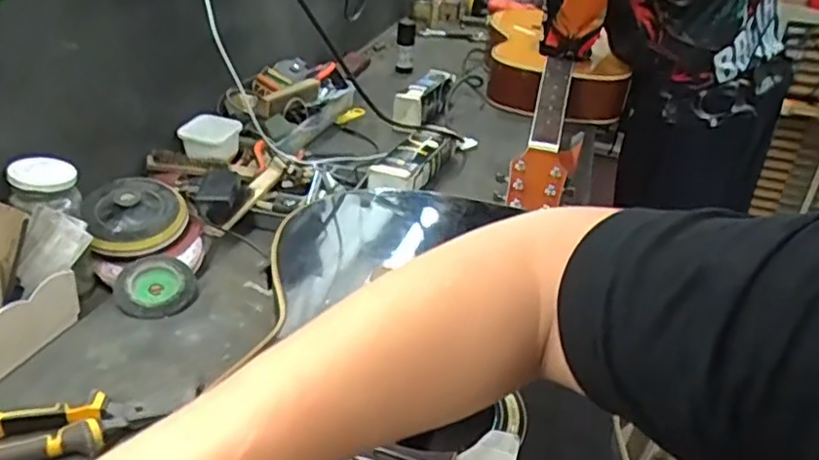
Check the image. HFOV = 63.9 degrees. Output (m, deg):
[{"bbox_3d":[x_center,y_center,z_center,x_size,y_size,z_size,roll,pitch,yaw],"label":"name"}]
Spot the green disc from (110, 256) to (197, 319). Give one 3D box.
[{"bbox_3d":[-0.273,0.061,0.711,0.081,0.021,0.081,7,46,-8],"label":"green disc"}]

